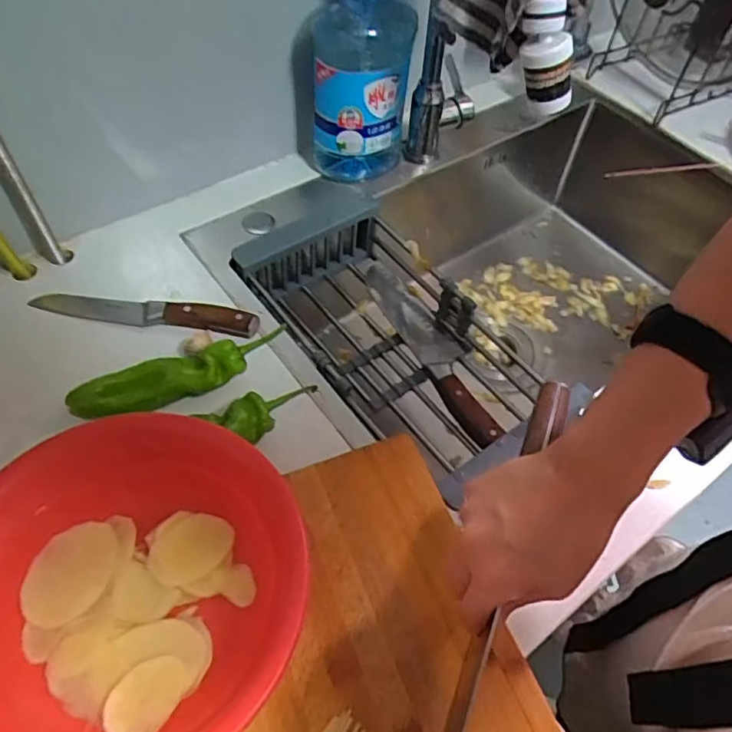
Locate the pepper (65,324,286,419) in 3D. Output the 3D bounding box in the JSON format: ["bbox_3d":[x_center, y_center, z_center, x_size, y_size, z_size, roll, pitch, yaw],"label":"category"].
[{"bbox_3d":[-0.163,0.009,0.523,0.187,0.032,0.037,-21,59,-17],"label":"pepper"}]

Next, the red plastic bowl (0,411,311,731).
[{"bbox_3d":[-0.153,0.150,0.391,0.221,0.078,0.220,1,55,-1],"label":"red plastic bowl"}]

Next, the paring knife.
[{"bbox_3d":[-0.219,-0.053,0.577,0.224,0.016,0.028,8,55,3],"label":"paring knife"}]

